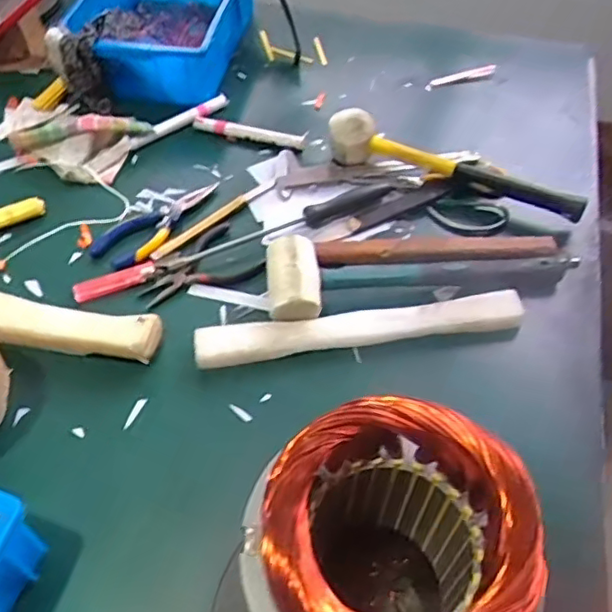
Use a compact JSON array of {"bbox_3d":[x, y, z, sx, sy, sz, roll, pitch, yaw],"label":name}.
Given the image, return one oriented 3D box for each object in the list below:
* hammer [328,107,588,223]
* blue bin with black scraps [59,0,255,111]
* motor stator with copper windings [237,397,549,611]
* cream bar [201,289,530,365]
[{"bbox_3d":[0.164,-0.158,0.675,0.287,0.062,0.044,15,52,12],"label":"hammer"},{"bbox_3d":[-0.197,-0.386,0.853,0.224,0.105,0.296,2,51,2],"label":"blue bin with black scraps"},{"bbox_3d":[0.042,0.155,0.351,0.122,0.180,0.121,33,58,24],"label":"motor stator with copper windings"},{"bbox_3d":[0.051,0.021,0.561,0.298,0.025,0.032,-7,51,-6],"label":"cream bar"}]

